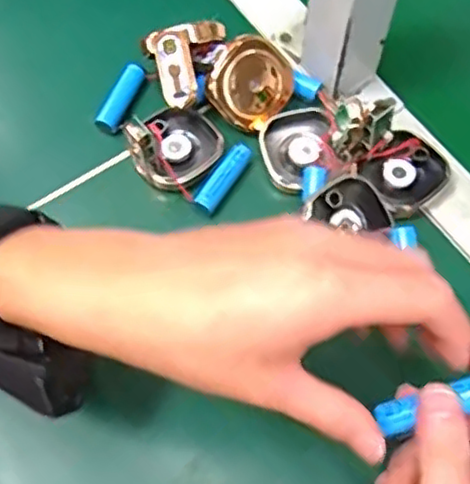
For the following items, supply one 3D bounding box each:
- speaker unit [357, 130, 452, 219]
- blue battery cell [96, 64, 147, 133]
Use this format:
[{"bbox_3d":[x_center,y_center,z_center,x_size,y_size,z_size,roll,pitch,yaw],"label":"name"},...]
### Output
[{"bbox_3d":[0.106,-0.043,0.419,0.048,0.015,0.047,-32,70,-15],"label":"speaker unit"},{"bbox_3d":[-0.073,-0.095,0.445,0.013,0.017,0.051,24,67,10],"label":"blue battery cell"}]

